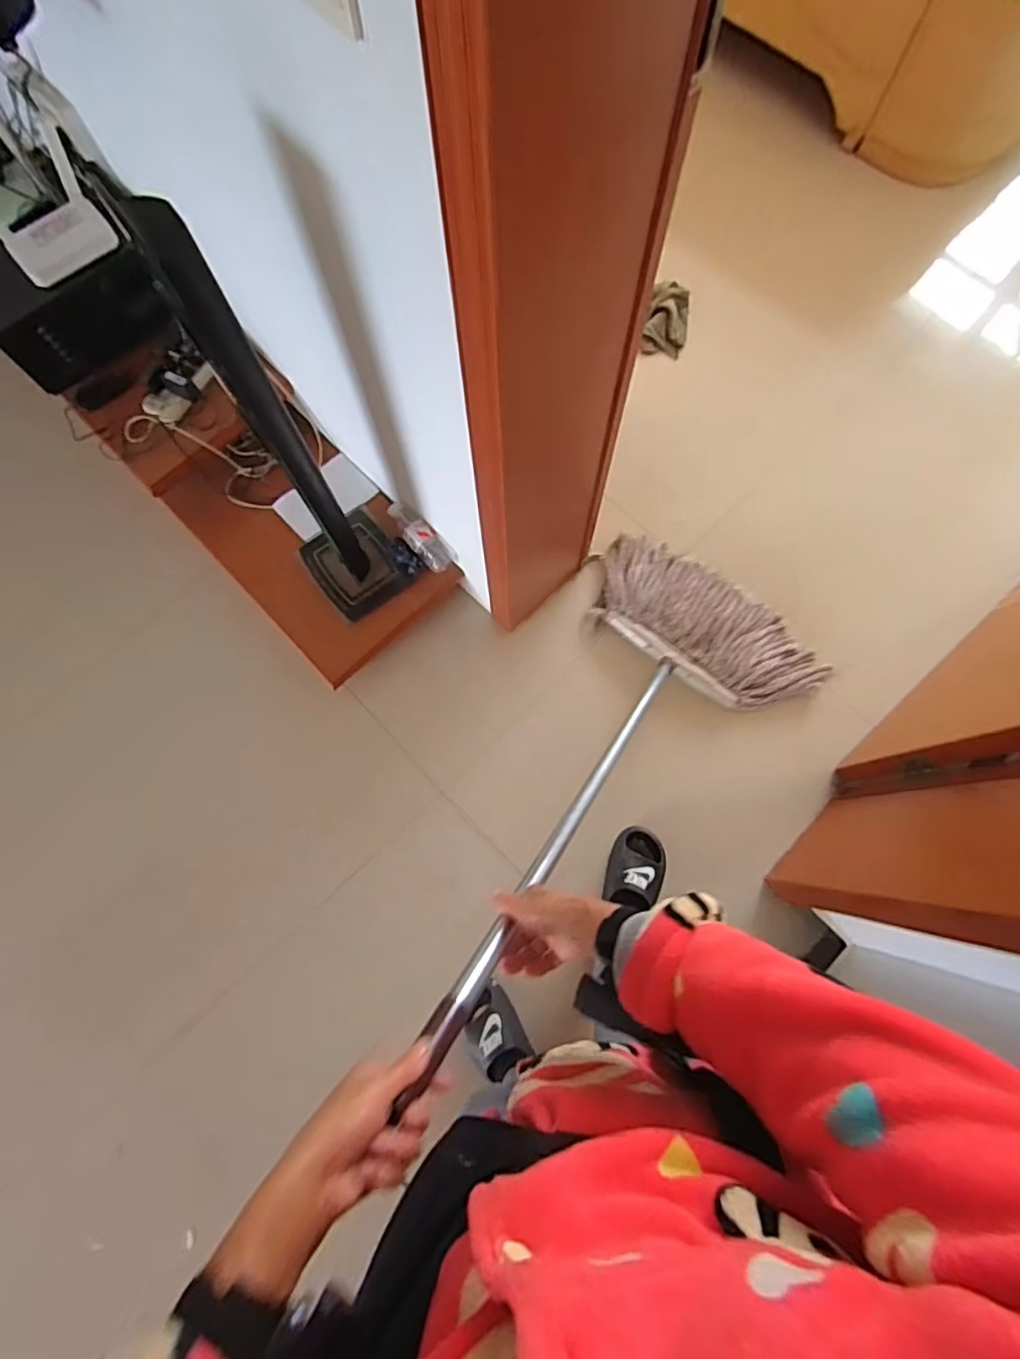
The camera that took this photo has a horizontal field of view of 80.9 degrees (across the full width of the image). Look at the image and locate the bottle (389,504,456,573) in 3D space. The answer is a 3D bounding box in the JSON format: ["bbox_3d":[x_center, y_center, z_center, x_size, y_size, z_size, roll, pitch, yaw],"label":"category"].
[{"bbox_3d":[-0.209,-0.332,1.378,0.068,0.063,0.190,-45,95,-11],"label":"bottle"}]

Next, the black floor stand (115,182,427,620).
[{"bbox_3d":[-0.351,-0.373,1.029,0.203,0.883,0.202,-36,78,-10],"label":"black floor stand"}]

